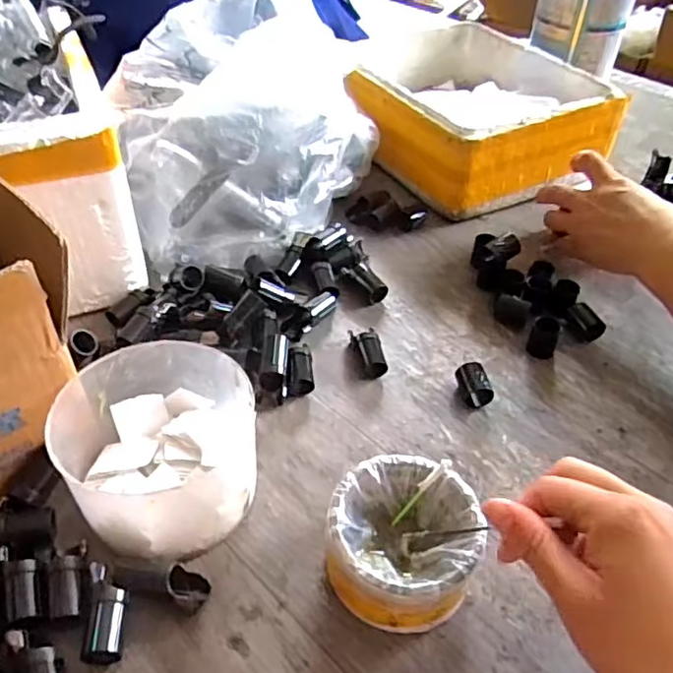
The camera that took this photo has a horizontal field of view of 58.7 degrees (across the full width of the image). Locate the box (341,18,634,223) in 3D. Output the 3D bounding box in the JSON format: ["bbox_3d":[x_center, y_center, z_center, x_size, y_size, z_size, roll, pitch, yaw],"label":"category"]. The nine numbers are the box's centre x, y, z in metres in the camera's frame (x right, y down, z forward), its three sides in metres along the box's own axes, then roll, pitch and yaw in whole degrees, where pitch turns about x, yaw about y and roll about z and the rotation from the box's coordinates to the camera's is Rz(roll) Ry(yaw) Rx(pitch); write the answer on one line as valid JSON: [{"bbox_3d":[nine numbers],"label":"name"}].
[{"bbox_3d":[0.144,-0.267,0.709,0.239,0.105,0.269,-20,48,-22],"label":"box"}]

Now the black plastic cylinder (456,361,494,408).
[{"bbox_3d":[0.105,0.037,0.460,0.019,0.019,0.033,-10,45,-13],"label":"black plastic cylinder"}]

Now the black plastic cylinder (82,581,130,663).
[{"bbox_3d":[-0.123,0.156,0.322,0.020,0.021,0.037,-1,44,-5],"label":"black plastic cylinder"}]

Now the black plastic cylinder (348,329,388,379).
[{"bbox_3d":[0.026,0.014,0.482,0.020,0.021,0.041,-11,45,-15],"label":"black plastic cylinder"}]

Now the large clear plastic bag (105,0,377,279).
[{"bbox_3d":[-0.083,-0.221,0.604,0.244,0.159,0.302,3,44,-1],"label":"large clear plastic bag"}]

